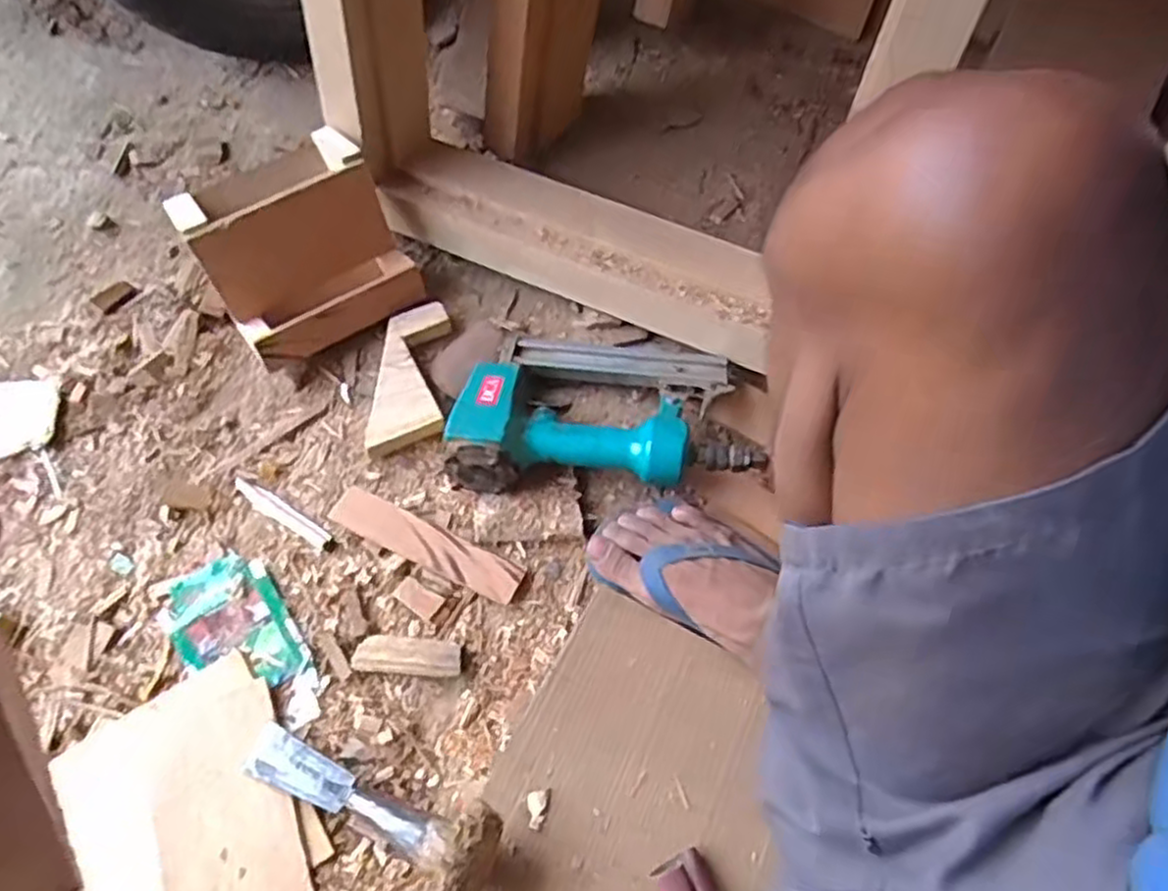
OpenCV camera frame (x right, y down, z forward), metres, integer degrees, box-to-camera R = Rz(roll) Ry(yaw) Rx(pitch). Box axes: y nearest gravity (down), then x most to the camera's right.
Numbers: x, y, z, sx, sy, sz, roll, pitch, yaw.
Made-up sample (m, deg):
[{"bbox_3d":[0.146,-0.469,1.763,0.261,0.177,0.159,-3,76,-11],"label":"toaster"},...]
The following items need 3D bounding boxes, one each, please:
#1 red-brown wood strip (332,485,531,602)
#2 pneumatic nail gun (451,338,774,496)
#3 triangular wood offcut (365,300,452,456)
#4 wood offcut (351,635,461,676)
[{"bbox_3d":[-0.126,0.078,0.600,0.161,0.014,0.037,25,64,7],"label":"red-brown wood strip"},{"bbox_3d":[0.013,-0.035,0.648,0.258,0.072,0.162,2,64,-5],"label":"pneumatic nail gun"},{"bbox_3d":[-0.158,-0.063,0.675,0.063,0.022,0.145,0,61,-4],"label":"triangular wood offcut"},{"bbox_3d":[-0.132,0.158,0.560,0.079,0.015,0.026,7,63,-2],"label":"wood offcut"}]

